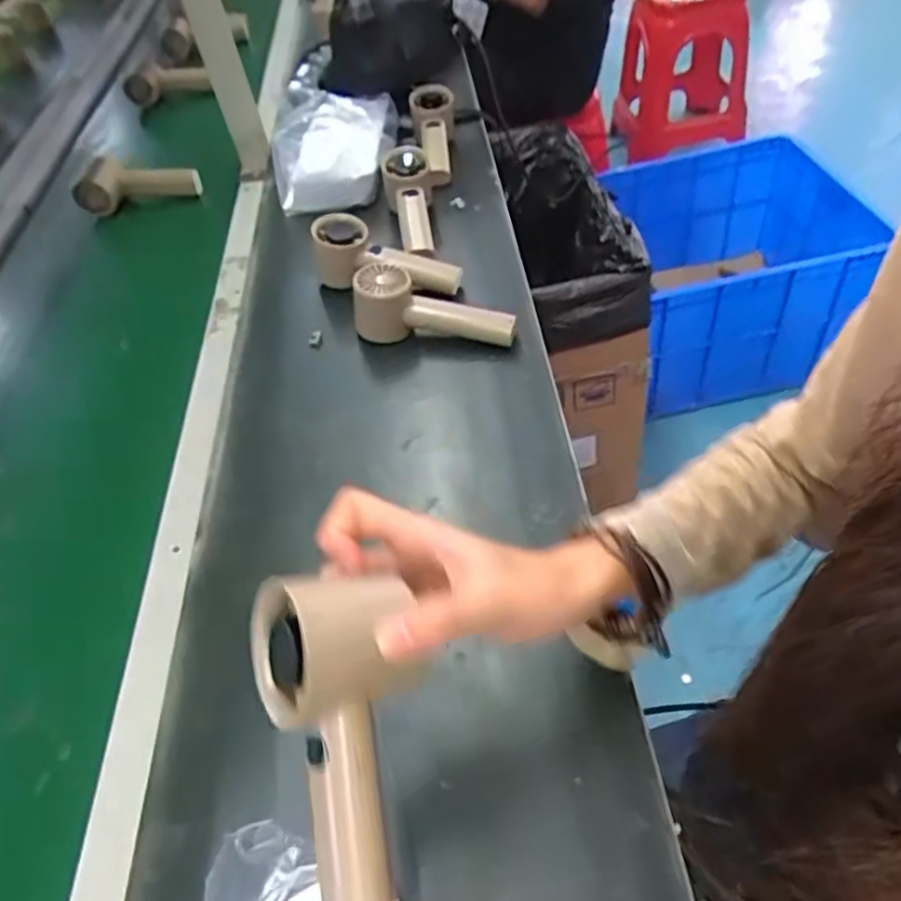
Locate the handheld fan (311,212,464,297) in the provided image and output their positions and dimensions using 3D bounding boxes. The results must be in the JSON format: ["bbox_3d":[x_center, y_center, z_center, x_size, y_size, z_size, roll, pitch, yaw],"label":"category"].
[{"bbox_3d":[-0.067,-0.193,0.722,0.156,0.062,0.052,15,50,3],"label":"handheld fan"}]

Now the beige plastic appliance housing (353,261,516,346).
[{"bbox_3d":[-0.018,-0.132,0.678,0.155,0.062,0.055,10,48,-8],"label":"beige plastic appliance housing"}]

